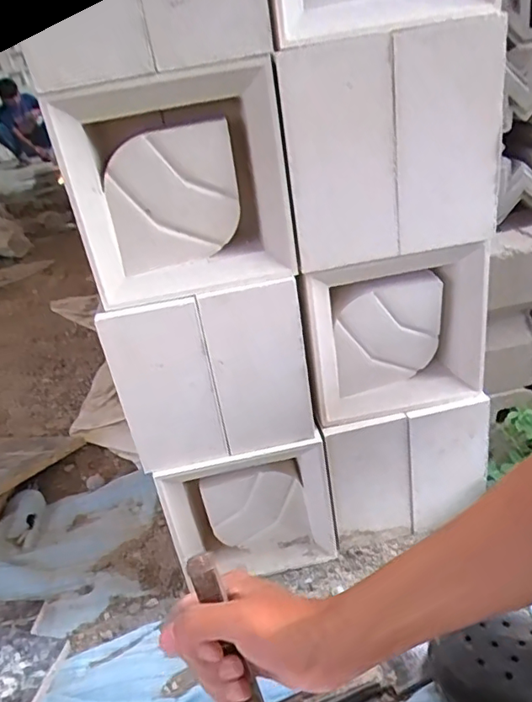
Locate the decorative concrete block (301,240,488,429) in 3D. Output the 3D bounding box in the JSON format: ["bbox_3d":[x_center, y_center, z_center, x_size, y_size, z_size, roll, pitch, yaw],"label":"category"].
[{"bbox_3d":[0.148,-0.020,0.624,0.206,0.188,0.051,-14,26,-3],"label":"decorative concrete block"}]

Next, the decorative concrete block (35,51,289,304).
[{"bbox_3d":[-0.083,-0.156,0.527,0.202,0.199,0.099,-20,27,-15],"label":"decorative concrete block"}]

